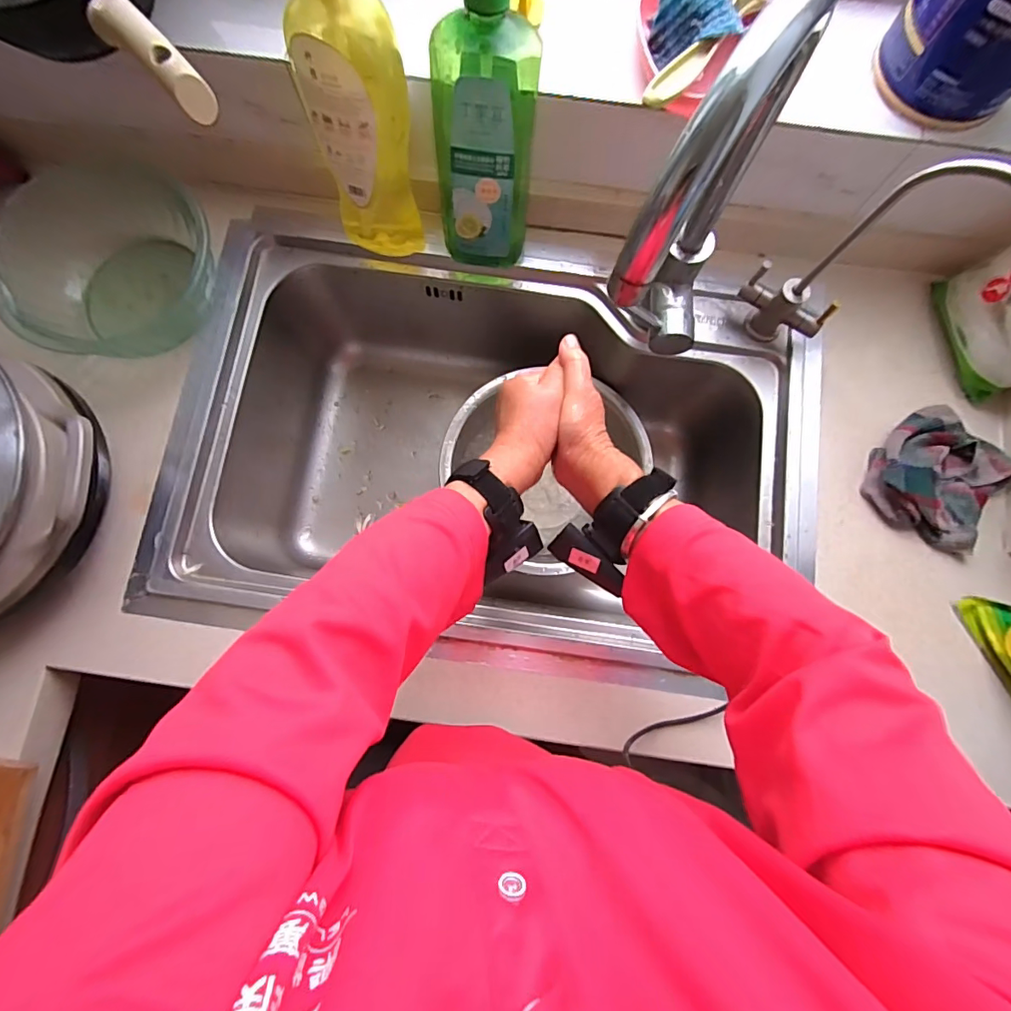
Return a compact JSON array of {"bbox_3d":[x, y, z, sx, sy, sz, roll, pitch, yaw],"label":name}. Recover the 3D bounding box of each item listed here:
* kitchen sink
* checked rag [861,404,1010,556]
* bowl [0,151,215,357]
[{"bbox_3d":[-0.012,-0.058,0.638,0.714,0.220,0.472,8,80,1],"label":"kitchen sink"},{"bbox_3d":[0.465,-0.033,0.515,0.123,0.034,0.139,32,81,5],"label":"checked rag"},{"bbox_3d":[-0.437,-0.270,0.531,0.196,0.076,0.200,0,80,0],"label":"bowl"}]

